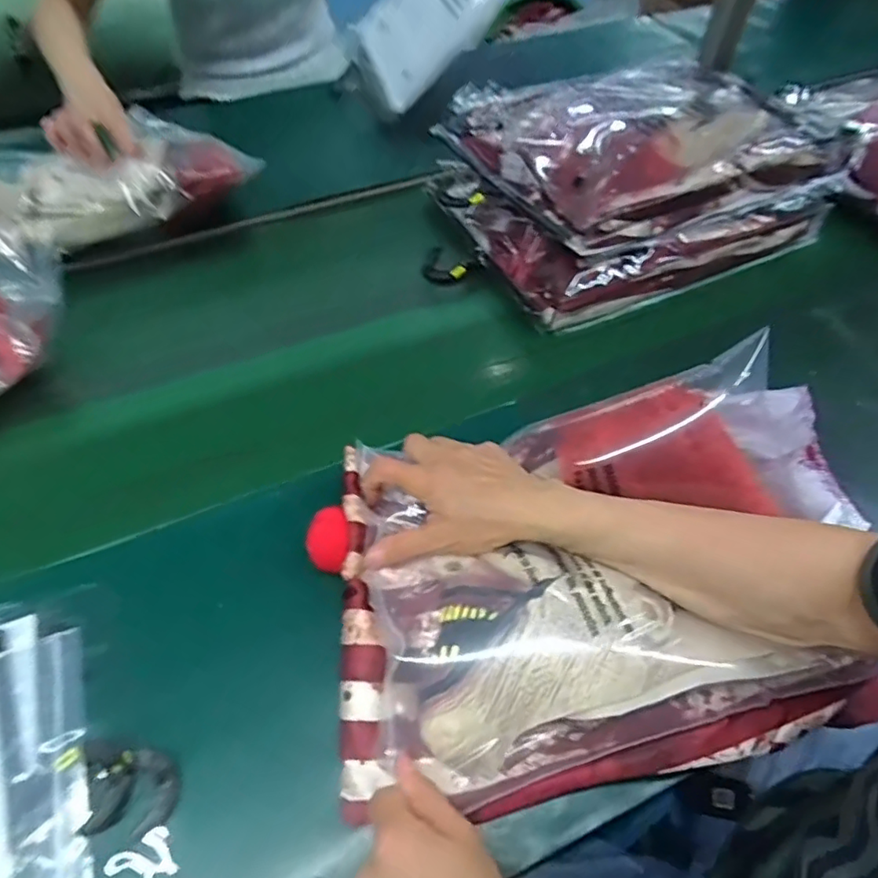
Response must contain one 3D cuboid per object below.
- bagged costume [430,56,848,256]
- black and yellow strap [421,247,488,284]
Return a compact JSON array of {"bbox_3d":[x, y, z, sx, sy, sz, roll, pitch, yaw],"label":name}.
[{"bbox_3d":[0.227,-0.367,0.718,0.360,0.068,0.303,-22,56,-16],"label":"bagged costume"},{"bbox_3d":[0.020,-0.211,0.729,0.076,0.026,0.037,-9,54,-7],"label":"black and yellow strap"}]

